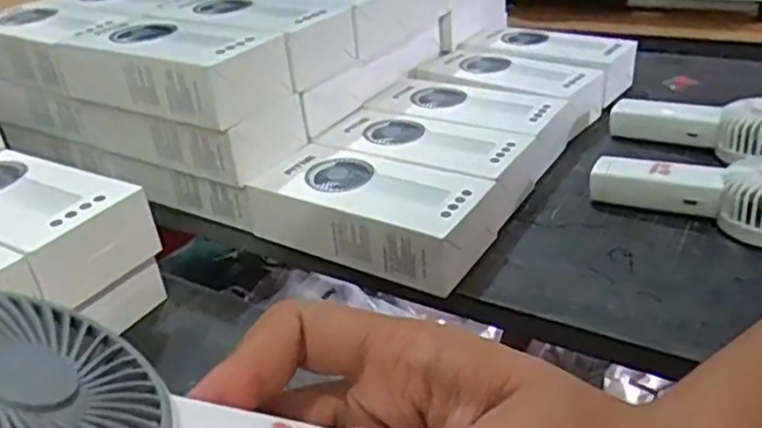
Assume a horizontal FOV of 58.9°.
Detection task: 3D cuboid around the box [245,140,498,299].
[{"bbox_3d":[-0.005,-0.003,0.427,0.146,0.042,0.070,16,36,29],"label":"box"}]

